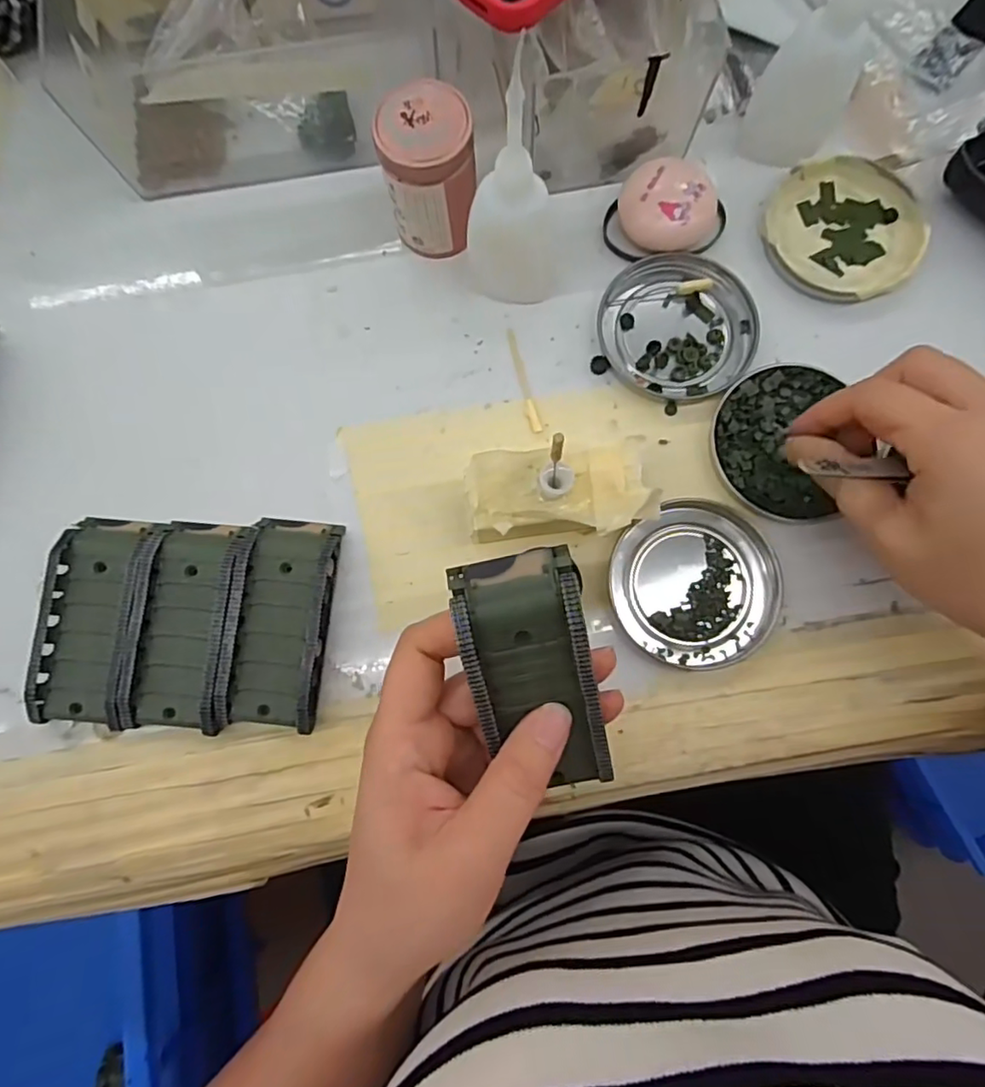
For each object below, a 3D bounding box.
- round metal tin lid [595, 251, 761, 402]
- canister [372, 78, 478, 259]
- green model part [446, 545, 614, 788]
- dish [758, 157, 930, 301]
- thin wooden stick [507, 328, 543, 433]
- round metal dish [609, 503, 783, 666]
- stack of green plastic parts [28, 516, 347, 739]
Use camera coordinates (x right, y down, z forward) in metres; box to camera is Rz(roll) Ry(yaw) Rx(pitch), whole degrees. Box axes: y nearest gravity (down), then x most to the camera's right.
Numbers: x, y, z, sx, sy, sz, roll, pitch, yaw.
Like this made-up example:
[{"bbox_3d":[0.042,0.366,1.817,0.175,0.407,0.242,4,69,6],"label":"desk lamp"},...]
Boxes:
[{"bbox_3d":[0.095,-0.112,0.309,0.079,0.008,0.073,0,80,1],"label":"round metal tin lid"},{"bbox_3d":[-0.030,-0.179,0.295,0.043,0.065,0.043,-8,79,0],"label":"canister"},{"bbox_3d":[0.014,0.047,0.214,0.044,0.022,0.088,-11,105,3],"label":"green model part"},{"bbox_3d":[0.183,-0.165,0.315,0.080,0.013,0.077,0,80,1],"label":"dish"},{"bbox_3d":[0.015,-0.085,0.308,0.006,0.004,0.058,-15,80,-1],"label":"thin wooden stick"},{"bbox_3d":[0.097,0.020,0.289,0.078,0.012,0.075,0,80,1],"label":"round metal dish"},{"bbox_3d":[-0.144,0.035,0.283,0.132,0.018,0.097,3,80,2],"label":"stack of green plastic parts"}]

